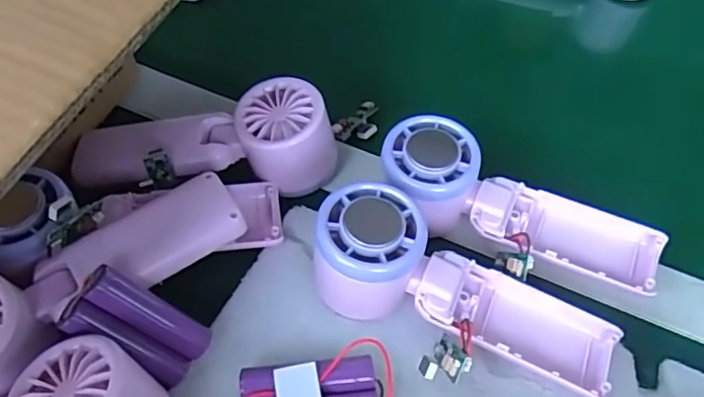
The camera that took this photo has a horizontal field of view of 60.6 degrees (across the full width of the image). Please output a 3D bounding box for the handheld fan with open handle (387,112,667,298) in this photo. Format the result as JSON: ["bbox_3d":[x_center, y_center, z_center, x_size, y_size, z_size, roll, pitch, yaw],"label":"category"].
[{"bbox_3d":[0.090,0.014,0.352,0.163,0.049,0.063,25,58,-1],"label":"handheld fan with open handle"}]

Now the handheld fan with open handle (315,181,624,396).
[{"bbox_3d":[0.054,0.052,0.305,0.164,0.054,0.064,23,58,13],"label":"handheld fan with open handle"}]

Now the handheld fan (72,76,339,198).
[{"bbox_3d":[-0.078,-0.036,0.371,0.135,0.050,0.054,0,56,-2],"label":"handheld fan"}]

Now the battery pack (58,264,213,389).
[{"bbox_3d":[-0.106,0.064,0.300,0.019,0.070,0.035,-15,44,40],"label":"battery pack"}]

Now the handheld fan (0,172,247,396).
[{"bbox_3d":[-0.130,0.046,0.310,0.161,0.046,0.058,-27,61,-18],"label":"handheld fan"}]

